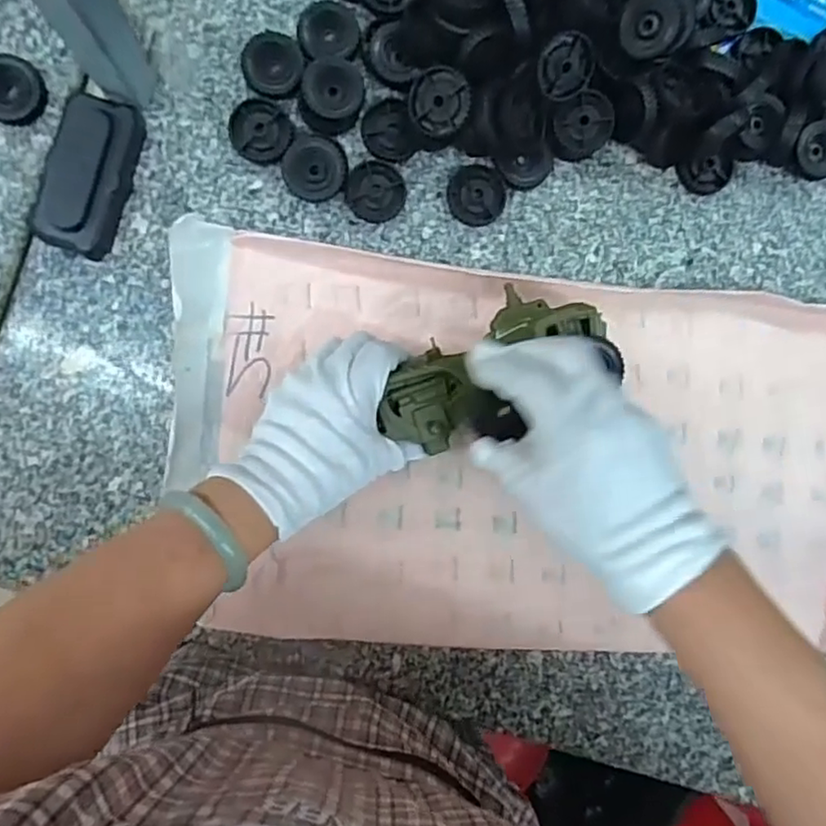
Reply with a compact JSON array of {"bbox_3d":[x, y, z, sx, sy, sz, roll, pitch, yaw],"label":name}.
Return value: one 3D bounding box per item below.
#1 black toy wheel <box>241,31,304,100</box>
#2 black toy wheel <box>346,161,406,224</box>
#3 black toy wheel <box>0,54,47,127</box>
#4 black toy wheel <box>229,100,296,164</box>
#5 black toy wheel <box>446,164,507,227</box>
[{"bbox_3d":[-0.100,-0.251,0.463,0.041,0.014,0.046,-1,92,-8],"label":"black toy wheel"},{"bbox_3d":[-0.027,-0.164,0.479,0.042,0.008,0.042,0,92,-8],"label":"black toy wheel"},{"bbox_3d":[-0.274,-0.219,0.438,0.044,0.014,0.043,0,92,-8],"label":"black toy wheel"},{"bbox_3d":[-0.110,-0.204,0.466,0.042,0.013,0.041,0,92,-8],"label":"black toy wheel"},{"bbox_3d":[0.048,-0.165,0.490,0.043,0.010,0.044,0,92,-8],"label":"black toy wheel"}]

